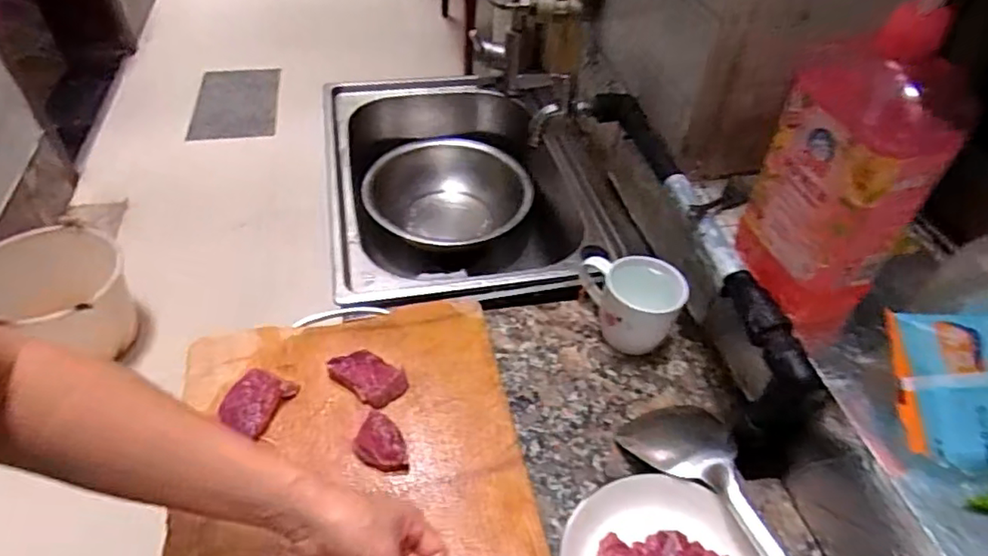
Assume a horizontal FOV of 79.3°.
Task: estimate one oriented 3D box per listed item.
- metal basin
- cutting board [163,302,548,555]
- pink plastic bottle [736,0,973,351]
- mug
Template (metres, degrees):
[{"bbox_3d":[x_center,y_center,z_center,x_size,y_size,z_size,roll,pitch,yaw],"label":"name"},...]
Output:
[{"bbox_3d":[-0.079,-0.122,1.054,0.279,0.119,0.279,2,47,-2],"label":"metal basin"},{"bbox_3d":[-0.118,0.180,0.499,0.290,0.026,0.381,-8,48,-11],"label":"cutting board"},{"bbox_3d":[0.272,-0.089,0.459,0.066,0.273,0.121,-8,48,-11],"label":"pink plastic bottle"},{"bbox_3d":[0.140,0.019,0.641,0.115,0.079,0.087,23,49,17],"label":"mug"}]

